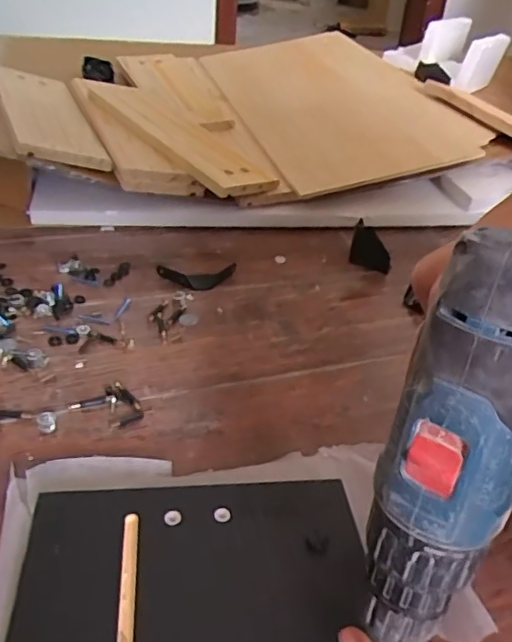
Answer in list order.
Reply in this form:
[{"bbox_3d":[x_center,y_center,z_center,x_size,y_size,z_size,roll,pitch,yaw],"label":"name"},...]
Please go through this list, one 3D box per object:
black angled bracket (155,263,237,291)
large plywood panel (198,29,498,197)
[{"bbox_3d":[-0.069,-0.053,0.681,0.091,0.015,0.043,-2,35,-12],"label":"black angled bracket"},{"bbox_3d":[0.135,-0.400,1.019,0.357,0.020,0.568,-12,46,-14],"label":"large plywood panel"}]

